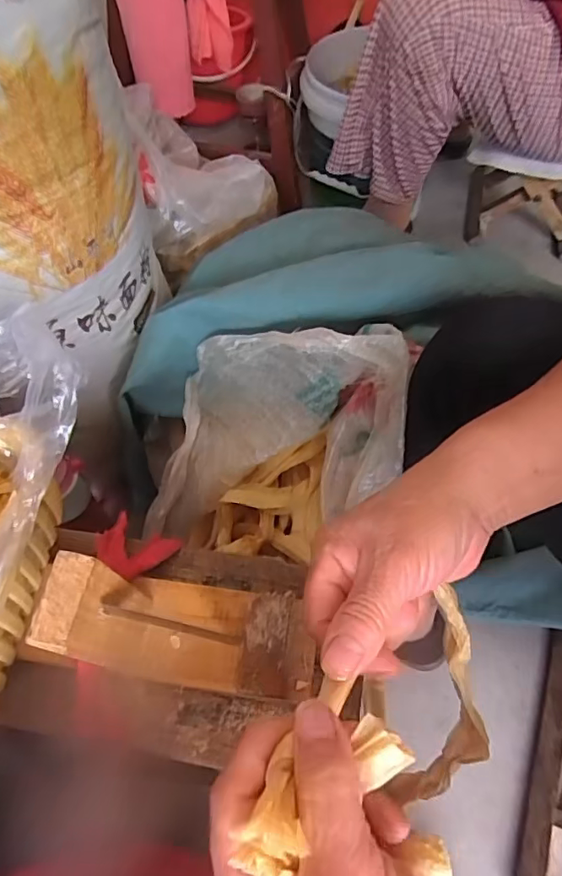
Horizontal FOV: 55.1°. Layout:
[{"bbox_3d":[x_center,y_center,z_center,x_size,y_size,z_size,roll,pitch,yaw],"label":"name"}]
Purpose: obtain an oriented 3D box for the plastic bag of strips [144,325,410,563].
[{"bbox_3d":[-0.003,0.002,0.504,0.216,0.156,0.177,10,59,7],"label":"plastic bag of strips"}]

